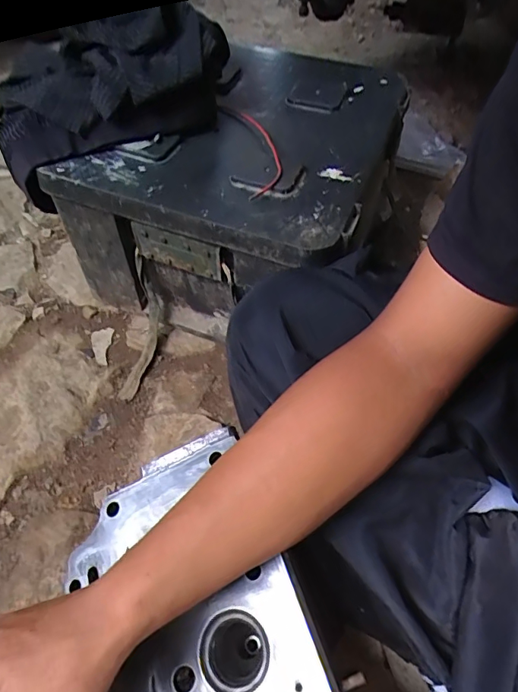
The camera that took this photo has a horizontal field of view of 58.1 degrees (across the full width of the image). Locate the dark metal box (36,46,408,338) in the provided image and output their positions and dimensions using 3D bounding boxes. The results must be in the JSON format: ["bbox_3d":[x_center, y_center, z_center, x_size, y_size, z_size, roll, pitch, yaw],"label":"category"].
[{"bbox_3d":[-0.021,-0.204,0.645,0.342,0.226,0.352,18,54,12],"label":"dark metal box"}]

